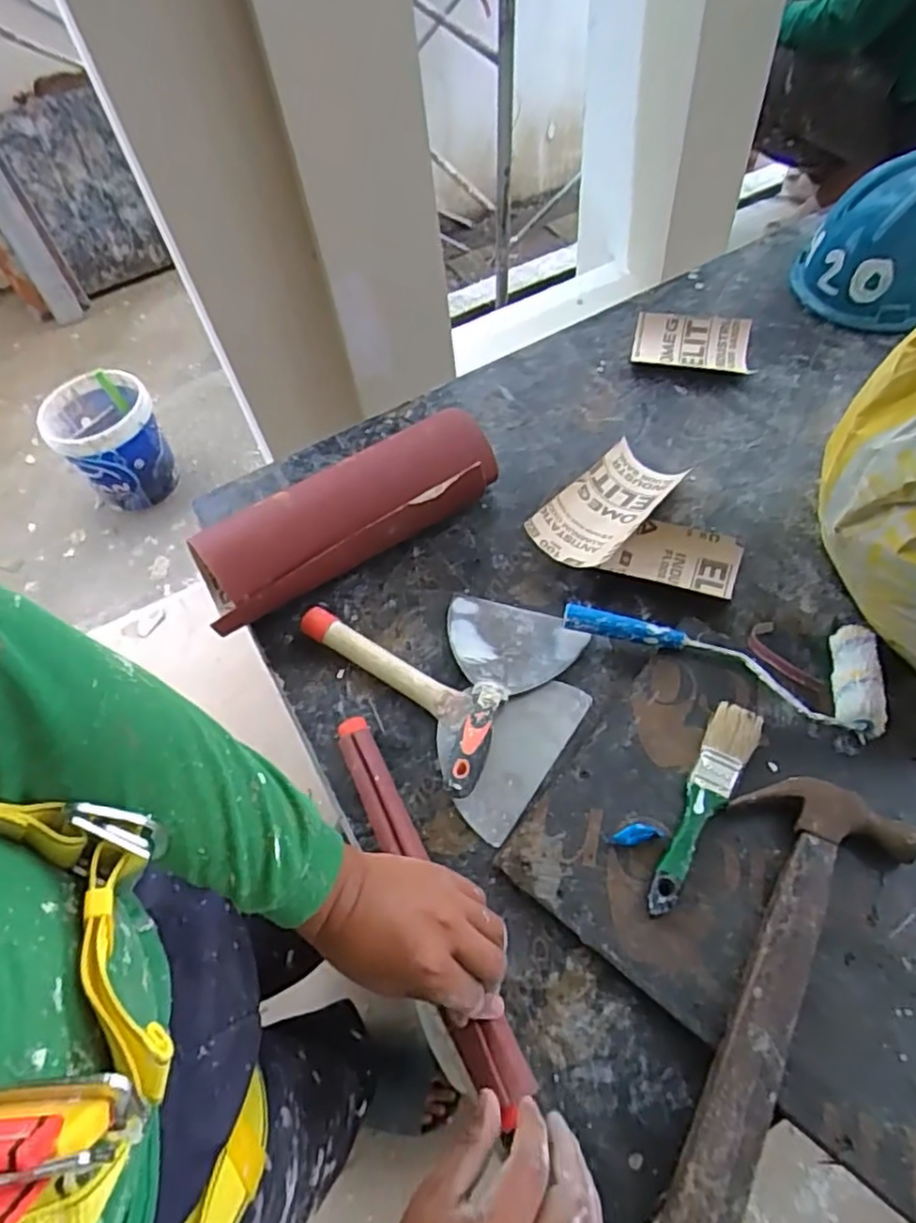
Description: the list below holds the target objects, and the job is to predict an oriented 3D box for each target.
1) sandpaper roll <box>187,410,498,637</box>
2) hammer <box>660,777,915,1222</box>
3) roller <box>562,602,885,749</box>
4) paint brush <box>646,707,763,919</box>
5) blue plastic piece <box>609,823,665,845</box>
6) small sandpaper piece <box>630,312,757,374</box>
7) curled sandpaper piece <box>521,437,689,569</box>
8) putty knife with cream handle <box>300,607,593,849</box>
[{"bbox_3d":[-0.109,-0.092,0.709,0.321,0.096,0.088,-30,59,-12],"label":"sandpaper roll"},{"bbox_3d":[0.196,0.262,0.463,0.109,0.033,0.334,32,66,24],"label":"hammer"},{"bbox_3d":[0.242,0.020,0.618,0.271,0.034,0.107,20,61,17],"label":"roller"},{"bbox_3d":[0.198,0.155,0.541,0.037,0.017,0.184,22,63,19],"label":"paint brush"},{"bbox_3d":[0.139,0.173,0.528,0.041,0.011,0.014,-15,55,13],"label":"blue plastic piece"},{"bbox_3d":[0.297,-0.343,0.863,0.141,0.023,0.082,11,59,13],"label":"small sandpaper piece"},{"bbox_3d":[0.162,-0.110,0.718,0.092,0.043,0.185,37,68,25],"label":"curled sandpaper piece"},{"bbox_3d":[-0.032,0.071,0.632,0.270,0.033,0.152,28,65,22],"label":"putty knife with cream handle"}]

